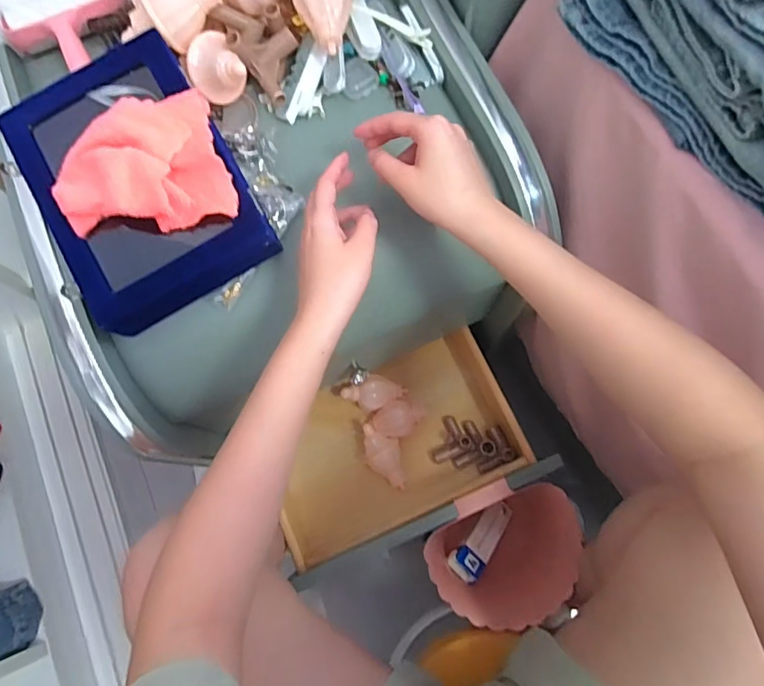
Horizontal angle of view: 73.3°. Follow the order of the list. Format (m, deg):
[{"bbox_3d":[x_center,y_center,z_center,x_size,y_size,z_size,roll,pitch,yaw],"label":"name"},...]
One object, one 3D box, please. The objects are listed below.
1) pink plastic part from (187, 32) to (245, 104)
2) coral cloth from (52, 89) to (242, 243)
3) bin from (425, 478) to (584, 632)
[{"bbox_3d":[-0.147,-0.243,0.460,0.045,0.044,0.042,0,75,1],"label":"pink plastic part"},{"bbox_3d":[-0.183,-0.137,0.398,0.131,0.037,0.093,-7,75,-1],"label":"coral cloth"},{"bbox_3d":[0.156,0.273,0.684,0.184,0.138,0.161,-23,76,-5],"label":"bin"}]

